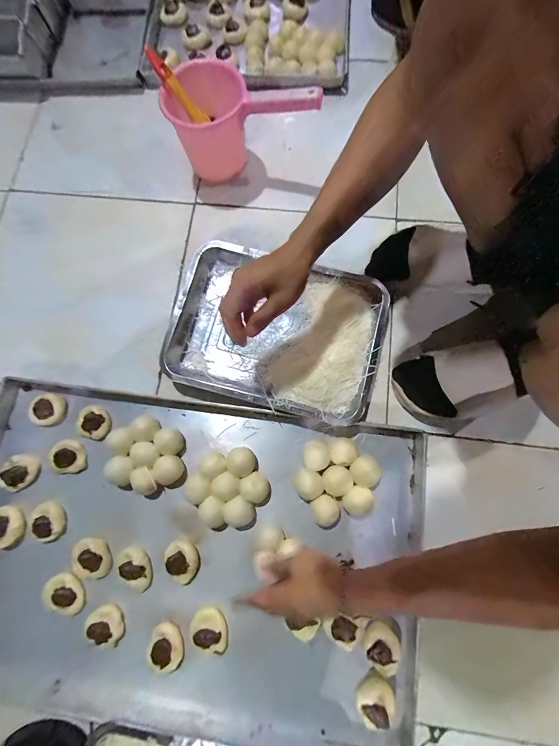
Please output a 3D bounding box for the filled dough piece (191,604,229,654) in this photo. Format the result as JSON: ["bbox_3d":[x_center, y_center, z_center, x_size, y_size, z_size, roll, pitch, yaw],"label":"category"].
[{"bbox_3d":[-0.105,0.379,0.414,0.055,0.023,0.052,0,78,2],"label":"filled dough piece"}]

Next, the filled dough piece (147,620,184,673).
[{"bbox_3d":[-0.166,0.401,0.413,0.051,0.016,0.053,0,78,2],"label":"filled dough piece"}]

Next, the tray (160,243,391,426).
[{"bbox_3d":[-0.007,-0.068,0.485,0.352,0.044,0.251,17,79,5],"label":"tray"}]

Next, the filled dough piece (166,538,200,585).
[{"bbox_3d":[-0.149,0.287,0.433,0.046,0.016,0.058,-36,79,-6],"label":"filled dough piece"}]

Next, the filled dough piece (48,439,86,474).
[{"bbox_3d":[-0.361,0.142,0.466,0.058,0.022,0.054,-20,78,-2],"label":"filled dough piece"}]

